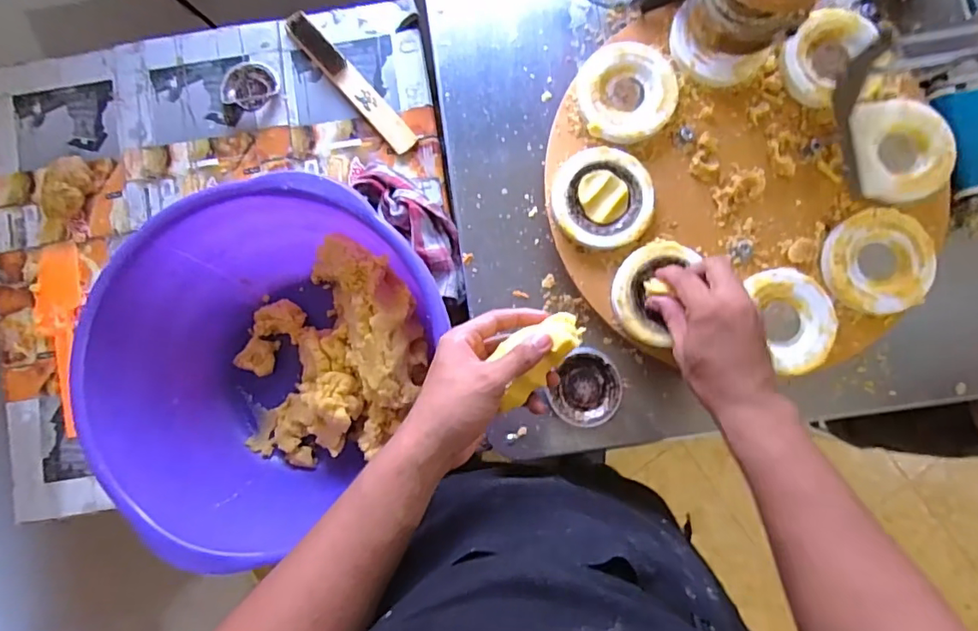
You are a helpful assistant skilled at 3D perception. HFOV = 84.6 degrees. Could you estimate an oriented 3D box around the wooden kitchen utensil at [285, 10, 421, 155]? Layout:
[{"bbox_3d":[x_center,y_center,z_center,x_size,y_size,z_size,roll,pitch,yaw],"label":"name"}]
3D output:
[{"bbox_3d":[-0.175,-0.297,0.685,0.033,0.017,0.228,-42,85,-3],"label":"wooden kitchen utensil"}]

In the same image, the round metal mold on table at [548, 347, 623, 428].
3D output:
[{"bbox_3d":[0.101,0.077,0.575,0.074,0.037,0.080,21,85,4],"label":"round metal mold on table"}]

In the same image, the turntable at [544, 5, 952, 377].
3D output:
[{"bbox_3d":[0.250,-0.135,0.546,0.368,0.032,0.362,-4,84,1],"label":"turntable"}]

